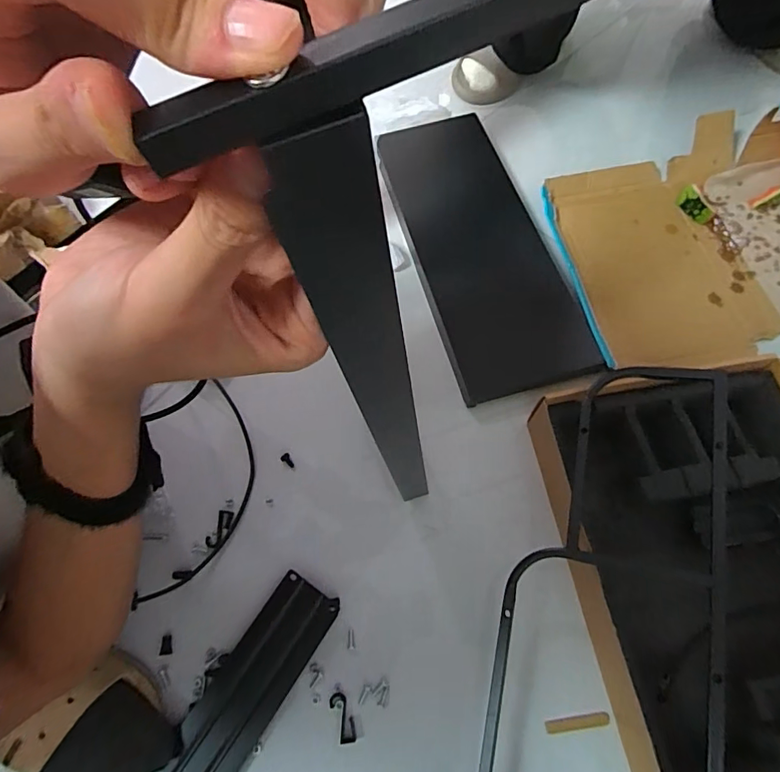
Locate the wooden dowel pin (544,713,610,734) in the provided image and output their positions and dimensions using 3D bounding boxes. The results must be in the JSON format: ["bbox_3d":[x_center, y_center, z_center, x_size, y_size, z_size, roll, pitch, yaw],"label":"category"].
[{"bbox_3d":[0.176,0.315,0.439,0.059,0.007,0.011,-9,66,0],"label":"wooden dowel pin"}]

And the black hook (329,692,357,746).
[{"bbox_3d":[-0.045,0.315,0.443,0.018,0.006,0.043,-19,66,-5],"label":"black hook"}]

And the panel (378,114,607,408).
[{"bbox_3d":[0.114,-0.200,0.650,0.164,0.031,0.455,-15,66,-3],"label":"panel"}]

